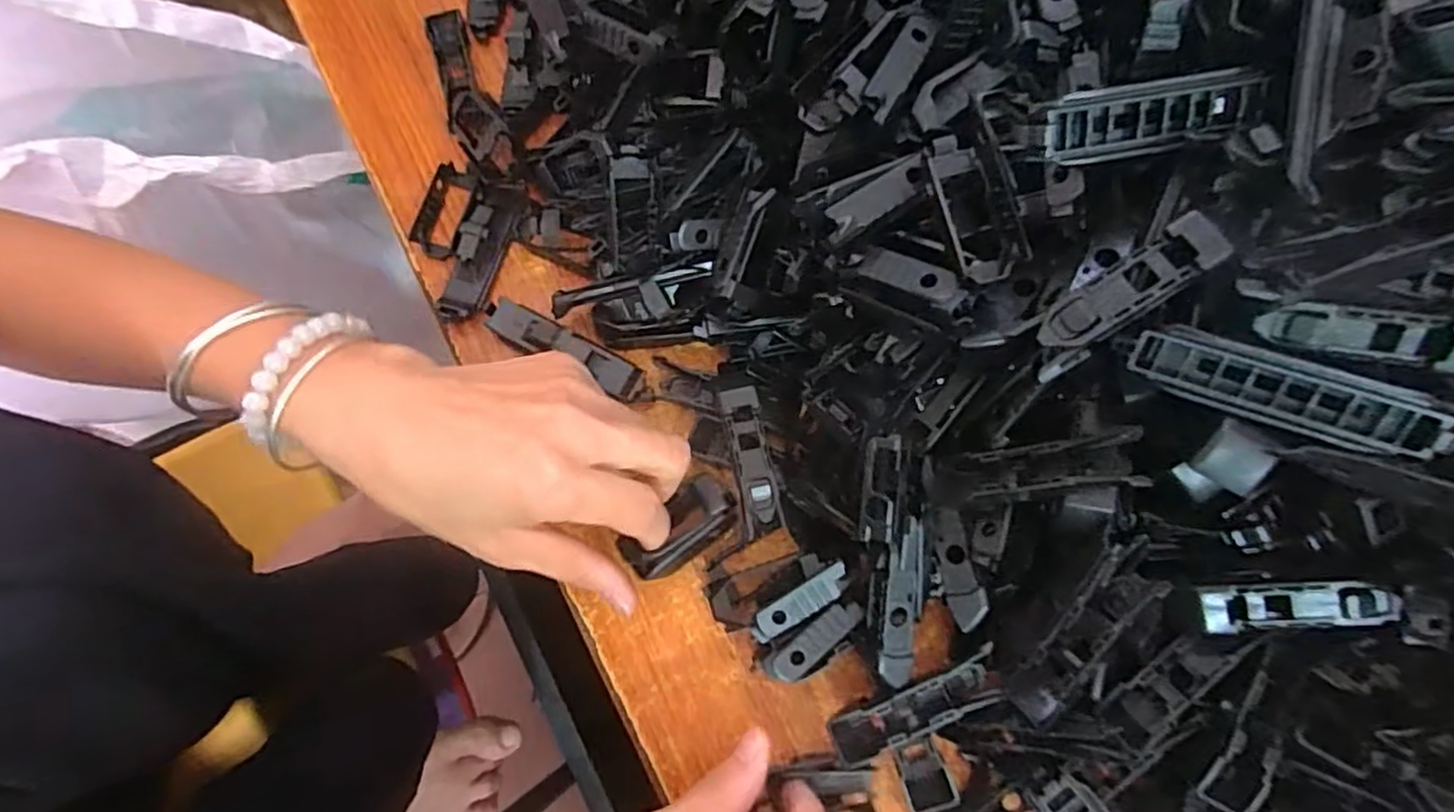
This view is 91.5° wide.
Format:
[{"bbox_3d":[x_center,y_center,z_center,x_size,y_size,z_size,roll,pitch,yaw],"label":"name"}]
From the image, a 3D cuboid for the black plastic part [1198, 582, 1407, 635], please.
[{"bbox_3d":[0.178,0.063,0.222,0.051,0.008,0.014,-9,74,21],"label":"black plastic part"}]

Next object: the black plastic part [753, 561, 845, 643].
[{"bbox_3d":[0.028,0.076,0.273,0.044,0.004,0.013,-38,78,6],"label":"black plastic part"}]

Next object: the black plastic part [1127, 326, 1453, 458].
[{"bbox_3d":[0.156,-0.005,0.201,0.075,0.010,0.020,22,119,21],"label":"black plastic part"}]

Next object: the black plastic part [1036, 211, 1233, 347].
[{"bbox_3d":[0.117,-0.034,0.205,0.054,0.004,0.016,-34,77,12],"label":"black plastic part"}]

